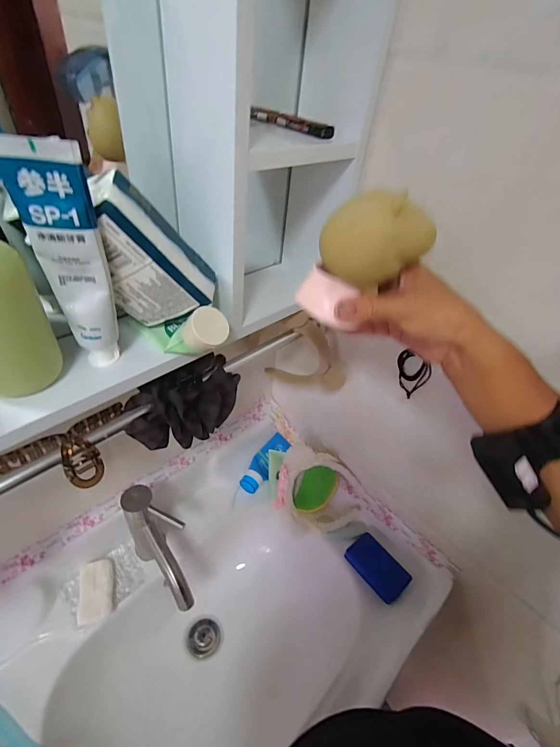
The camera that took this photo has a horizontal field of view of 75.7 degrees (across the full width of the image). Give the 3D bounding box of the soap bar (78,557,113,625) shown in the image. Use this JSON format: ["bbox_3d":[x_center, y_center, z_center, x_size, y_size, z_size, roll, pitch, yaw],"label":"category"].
[{"bbox_3d":[-0.287,0.338,0.563,0.045,0.016,0.085,-8,44,-17],"label":"soap bar"}]

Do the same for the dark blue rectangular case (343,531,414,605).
[{"bbox_3d":[0.175,0.346,0.644,0.070,0.020,0.106,-26,51,-32],"label":"dark blue rectangular case"}]

